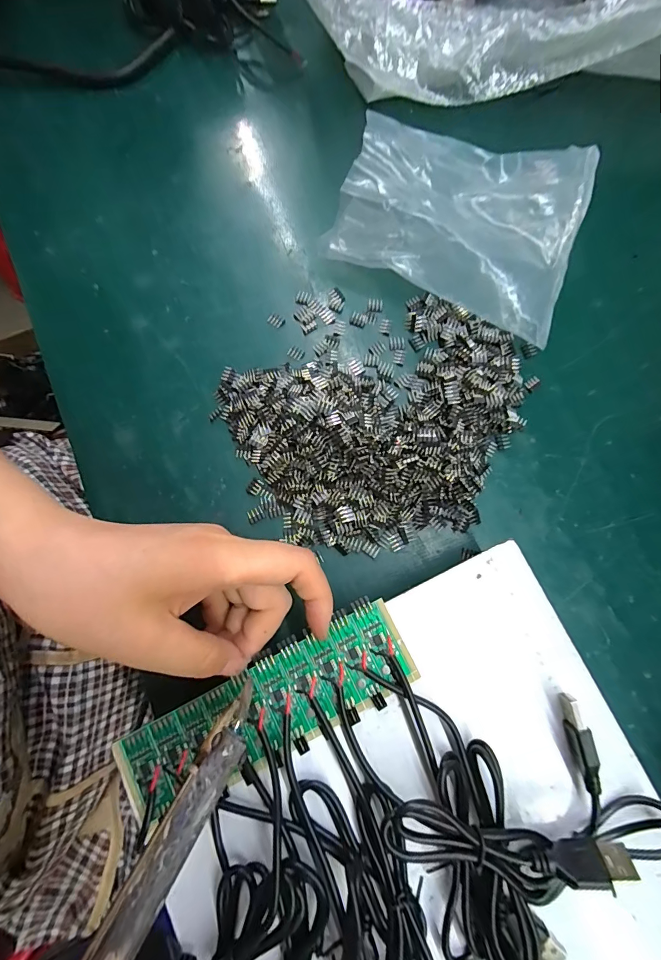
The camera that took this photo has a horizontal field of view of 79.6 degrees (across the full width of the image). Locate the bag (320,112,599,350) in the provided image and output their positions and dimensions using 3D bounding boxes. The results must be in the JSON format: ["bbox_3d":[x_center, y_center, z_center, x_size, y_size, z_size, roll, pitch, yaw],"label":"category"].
[{"bbox_3d":[0.079,-0.170,0.256,0.157,0.039,0.125,20,79,2],"label":"bag"}]

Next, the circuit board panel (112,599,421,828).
[{"bbox_3d":[-0.029,0.108,0.187,0.140,0.006,0.042,-24,81,-5],"label":"circuit board panel"}]

